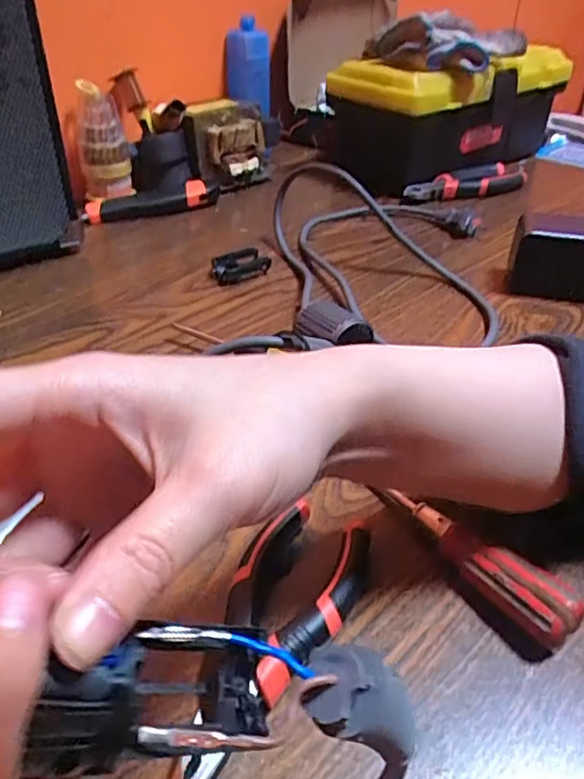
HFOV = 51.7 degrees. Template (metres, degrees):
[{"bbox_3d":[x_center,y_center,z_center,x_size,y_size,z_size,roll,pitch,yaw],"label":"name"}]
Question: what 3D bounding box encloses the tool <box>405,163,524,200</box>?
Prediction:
[{"bbox_3d":[0.205,-0.234,0.689,0.168,0.029,0.048,-13,40,-21],"label":"tool"}]

